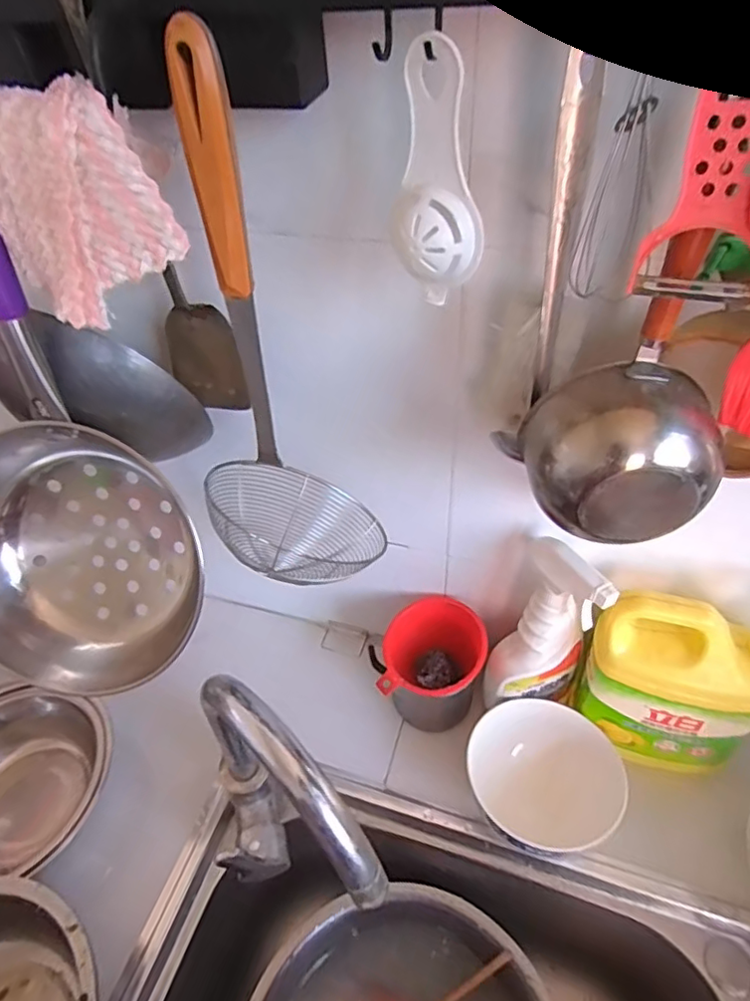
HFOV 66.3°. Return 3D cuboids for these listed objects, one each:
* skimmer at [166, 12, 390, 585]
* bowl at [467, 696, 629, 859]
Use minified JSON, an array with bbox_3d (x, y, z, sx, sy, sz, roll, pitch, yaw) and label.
[{"bbox_3d":[-0.075,-0.085,0.405,0.124,0.377,0.075,-19,46,-16],"label":"skimmer"},{"bbox_3d":[0.162,0.261,0.547,0.138,0.063,0.114,20,48,23],"label":"bowl"}]

